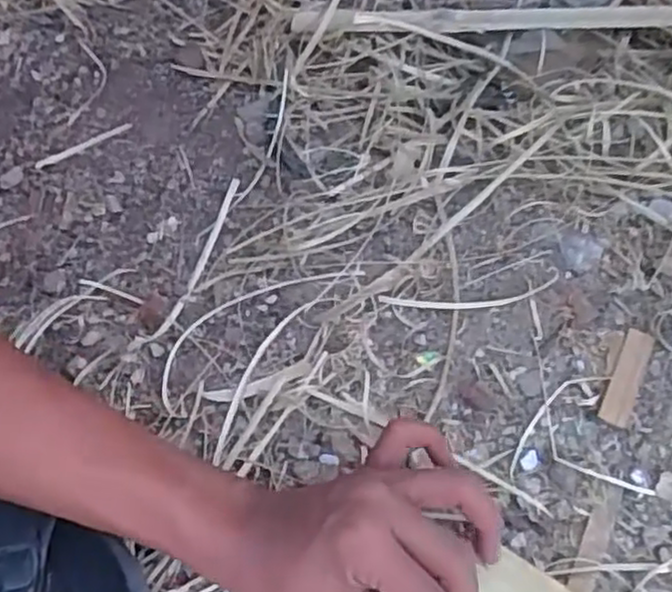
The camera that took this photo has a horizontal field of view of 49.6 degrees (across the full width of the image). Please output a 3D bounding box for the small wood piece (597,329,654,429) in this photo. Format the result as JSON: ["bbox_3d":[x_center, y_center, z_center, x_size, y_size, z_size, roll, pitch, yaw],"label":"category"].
[{"bbox_3d":[0.180,0.049,0.448,0.018,0.007,0.068,23,65,15],"label":"small wood piece"}]

